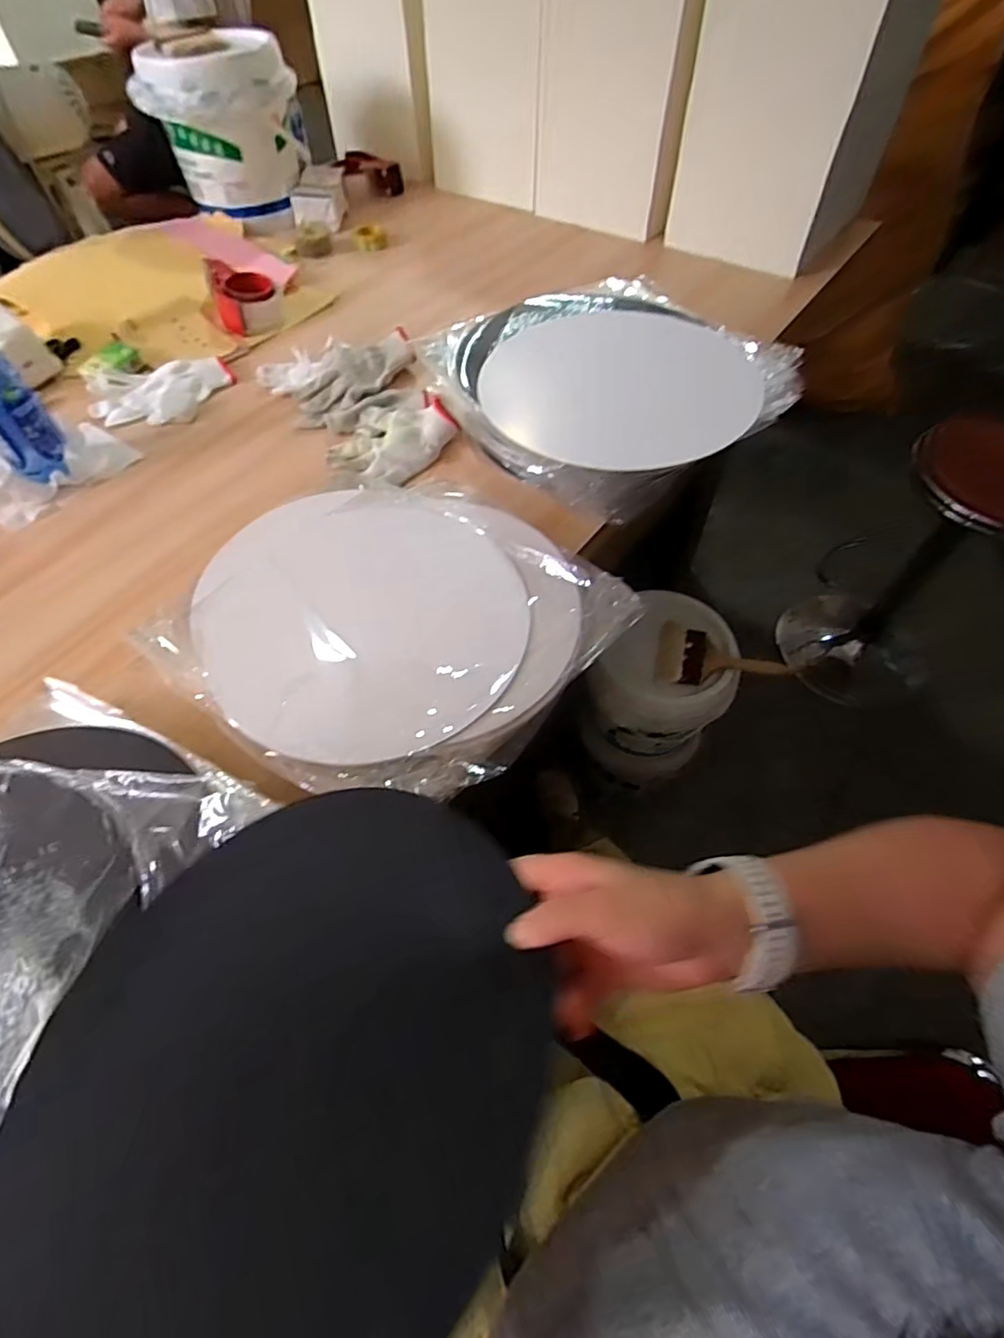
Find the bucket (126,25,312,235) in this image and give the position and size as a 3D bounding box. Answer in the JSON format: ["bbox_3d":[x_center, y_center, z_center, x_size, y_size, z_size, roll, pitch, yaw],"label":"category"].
[{"bbox_3d":[-0.526,-1.036,1.142,0.279,0.245,0.225,-12,56,-7],"label":"bucket"}]

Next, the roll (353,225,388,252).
[{"bbox_3d":[-0.258,-0.846,1.153,0.061,0.024,0.067,-3,56,-1],"label":"roll"}]

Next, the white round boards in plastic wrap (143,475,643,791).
[{"bbox_3d":[-0.114,-0.066,0.582,0.388,0.027,0.359,0,56,1],"label":"white round boards in plastic wrap"}]

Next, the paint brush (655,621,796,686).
[{"bbox_3d":[0.367,-0.015,0.973,0.213,0.039,0.122,17,58,12],"label":"paint brush"}]

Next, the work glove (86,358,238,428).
[{"bbox_3d":[-0.496,-0.402,0.852,0.195,0.019,0.135,-12,56,-7],"label":"work glove"}]

